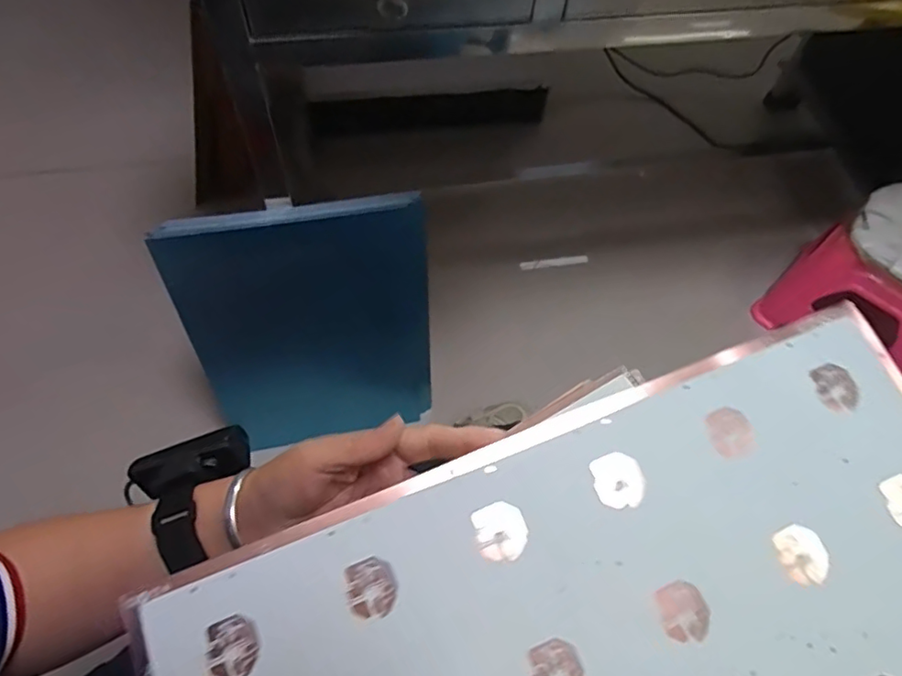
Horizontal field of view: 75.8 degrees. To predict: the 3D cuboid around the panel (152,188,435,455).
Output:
[{"bbox_3d":[-0.187,0.004,0.829,0.317,0.448,0.024,-11,48,-12],"label":"panel"}]

